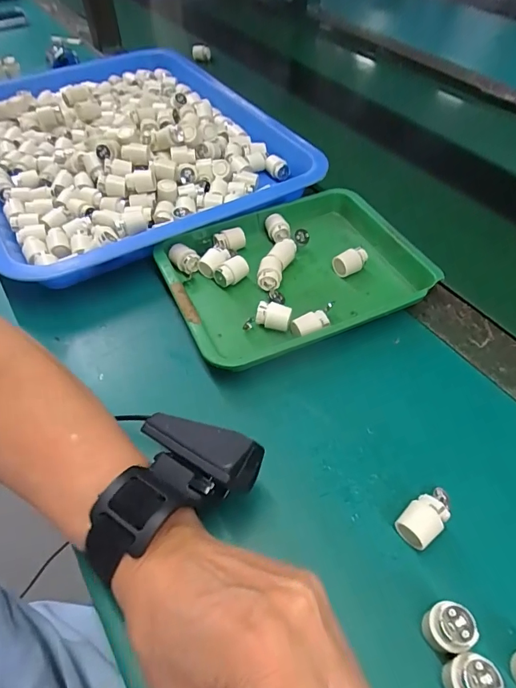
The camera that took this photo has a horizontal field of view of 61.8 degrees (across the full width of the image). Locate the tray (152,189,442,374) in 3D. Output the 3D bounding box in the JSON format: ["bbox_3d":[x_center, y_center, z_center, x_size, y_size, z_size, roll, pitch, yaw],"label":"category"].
[{"bbox_3d":[0.031,-0.063,0.385,0.212,0.029,0.160,-22,54,-17],"label":"tray"}]

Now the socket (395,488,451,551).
[{"bbox_3d":[0.098,0.103,0.254,0.033,0.018,0.021,-35,59,-25],"label":"socket"}]

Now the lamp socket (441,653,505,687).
[{"bbox_3d":[0.100,0.161,0.206,0.019,0.031,0.022,-35,59,-25],"label":"lamp socket"}]

